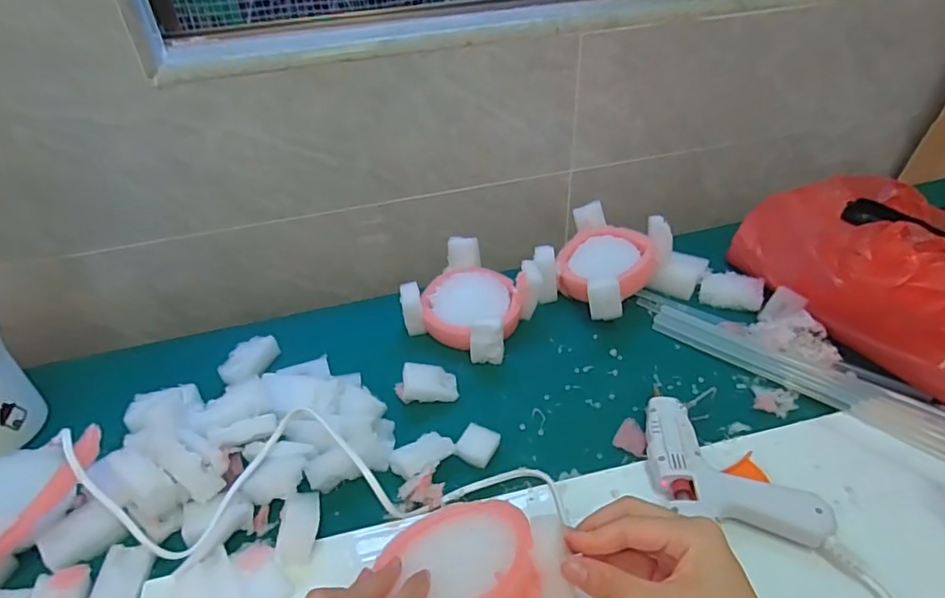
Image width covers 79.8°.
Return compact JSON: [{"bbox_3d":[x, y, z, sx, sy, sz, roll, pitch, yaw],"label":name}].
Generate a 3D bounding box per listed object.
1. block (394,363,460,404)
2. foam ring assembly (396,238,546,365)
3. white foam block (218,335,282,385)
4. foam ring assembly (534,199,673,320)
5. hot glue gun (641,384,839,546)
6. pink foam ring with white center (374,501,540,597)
[{"bbox_3d":[-0.041,0.074,0.508,0.052,0.028,0.028,-3,39,2],"label":"block"},{"bbox_3d":[0.002,0.000,0.579,0.118,0.054,0.119,21,45,28],"label":"foam ring assembly"},{"bbox_3d":[-0.215,0.059,0.542,0.031,0.016,0.061,10,41,18],"label":"white foam block"},{"bbox_3d":[0.134,-0.037,0.605,0.114,0.067,0.121,28,48,34],"label":"foam ring assembly"},{"bbox_3d":[0.191,0.124,0.423,0.116,0.032,0.103,6,40,13],"label":"hot glue gun"},{"bbox_3d":[-0.004,0.146,0.310,0.085,0.023,0.085,-22,14,-3],"label":"pink foam ring with white center"}]

